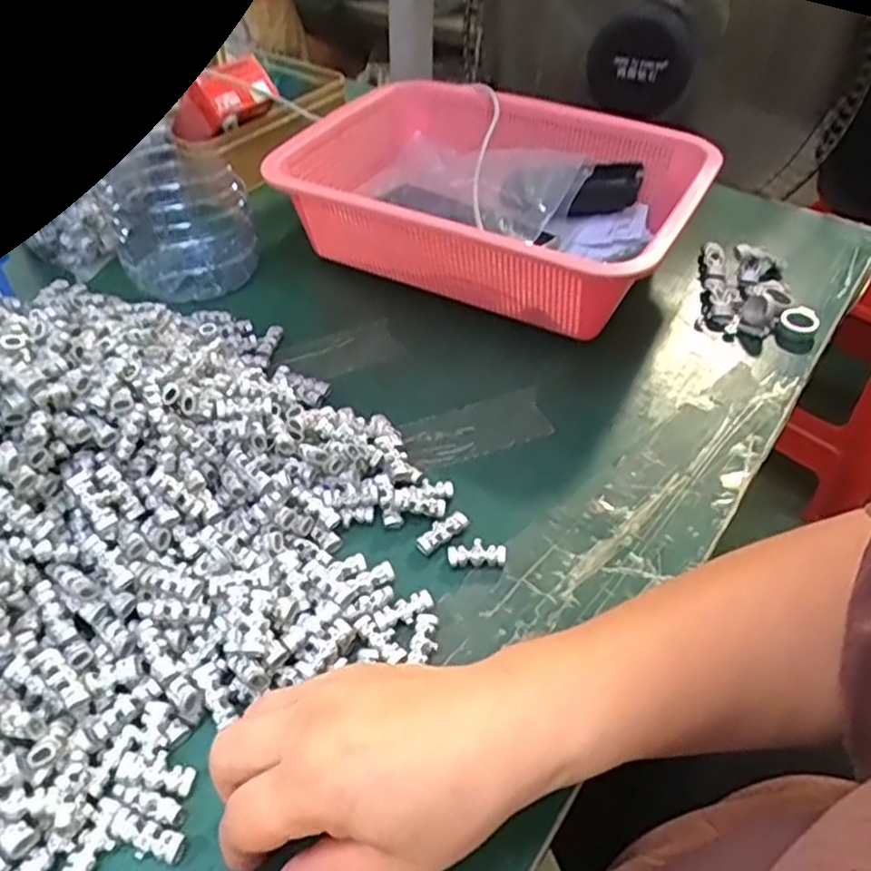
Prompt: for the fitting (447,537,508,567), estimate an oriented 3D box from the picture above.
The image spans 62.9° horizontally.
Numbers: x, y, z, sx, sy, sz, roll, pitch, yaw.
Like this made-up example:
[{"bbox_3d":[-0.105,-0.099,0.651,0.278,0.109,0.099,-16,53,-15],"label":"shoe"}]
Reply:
[{"bbox_3d":[0.022,0.061,0.374,0.030,0.007,0.015,1,46,-2],"label":"fitting"}]

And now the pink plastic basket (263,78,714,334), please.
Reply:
[{"bbox_3d":[0.048,-0.178,0.548,0.282,0.094,0.208,22,49,18],"label":"pink plastic basket"}]

